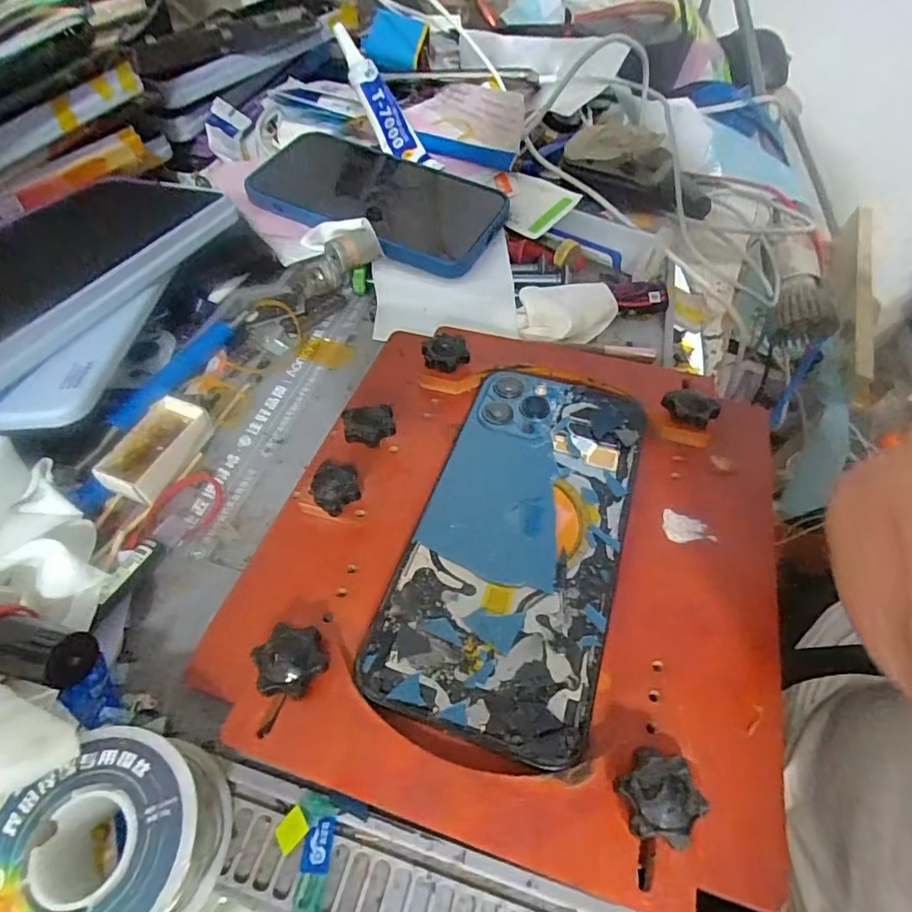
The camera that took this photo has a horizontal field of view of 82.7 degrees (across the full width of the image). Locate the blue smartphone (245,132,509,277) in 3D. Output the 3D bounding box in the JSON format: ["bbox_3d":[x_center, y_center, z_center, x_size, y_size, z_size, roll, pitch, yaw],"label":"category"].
[{"bbox_3d":[-0.050,-0.170,0.335,0.159,0.017,0.078,23,59,15],"label":"blue smartphone"}]

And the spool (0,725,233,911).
[{"bbox_3d":[-0.094,0.108,0.143,0.050,0.032,0.051,0,56,0],"label":"spool"}]

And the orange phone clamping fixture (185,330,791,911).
[{"bbox_3d":[0.021,0.027,0.211,0.201,0.032,0.208,15,57,10],"label":"orange phone clamping fixture"}]

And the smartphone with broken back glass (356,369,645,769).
[{"bbox_3d":[0.026,0.026,0.207,0.075,0.006,0.160,16,57,11],"label":"smartphone with broken back glass"}]

